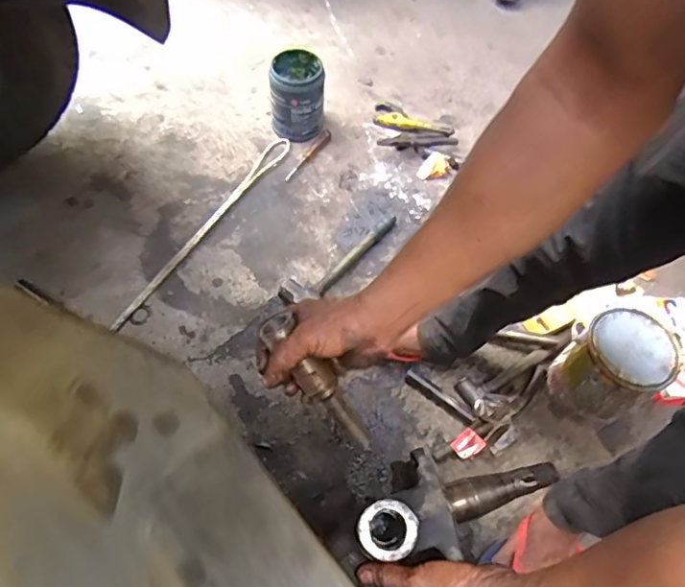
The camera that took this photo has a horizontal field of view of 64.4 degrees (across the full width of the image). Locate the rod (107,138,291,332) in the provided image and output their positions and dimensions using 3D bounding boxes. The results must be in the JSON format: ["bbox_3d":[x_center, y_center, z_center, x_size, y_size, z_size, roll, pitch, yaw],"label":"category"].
[{"bbox_3d":[-0.313,-0.165,1.261,0.051,0.018,0.636,29,62,12],"label":"rod"}]

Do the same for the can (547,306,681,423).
[{"bbox_3d":[0.499,0.144,1.033,0.167,0.193,0.151,-26,65,-18],"label":"can"}]

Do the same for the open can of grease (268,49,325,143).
[{"bbox_3d":[-0.113,-0.494,1.373,0.134,0.169,0.138,0,60,-4],"label":"open can of grease"}]

